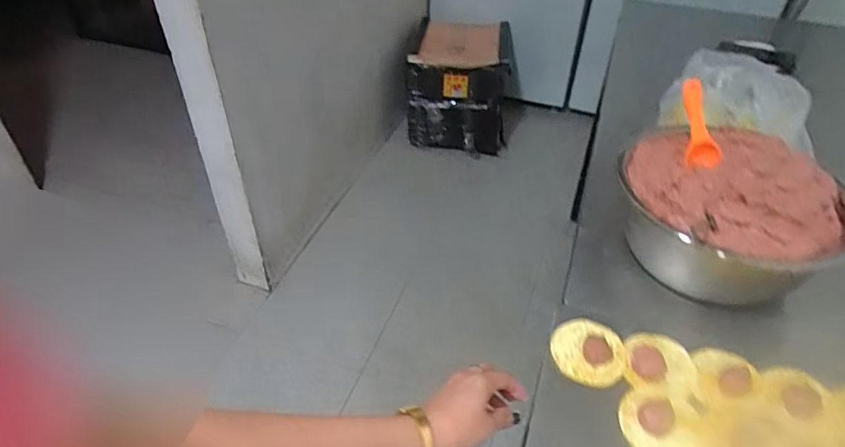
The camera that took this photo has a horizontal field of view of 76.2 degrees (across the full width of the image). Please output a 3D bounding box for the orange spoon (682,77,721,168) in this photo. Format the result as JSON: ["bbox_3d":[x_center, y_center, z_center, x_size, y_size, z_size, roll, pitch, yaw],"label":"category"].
[{"bbox_3d":[0.334,-0.120,0.654,0.037,0.111,0.022,-27,18,-27],"label":"orange spoon"}]

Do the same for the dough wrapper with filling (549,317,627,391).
[{"bbox_3d":[0.191,0.147,0.621,0.082,0.020,0.078,0,41,0],"label":"dough wrapper with filling"}]

